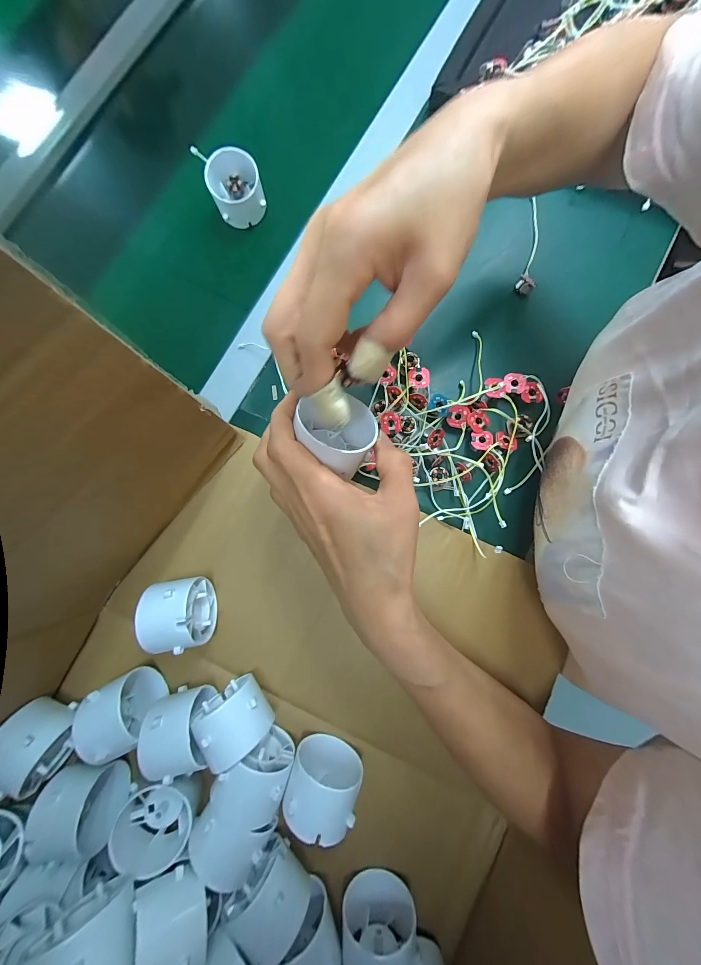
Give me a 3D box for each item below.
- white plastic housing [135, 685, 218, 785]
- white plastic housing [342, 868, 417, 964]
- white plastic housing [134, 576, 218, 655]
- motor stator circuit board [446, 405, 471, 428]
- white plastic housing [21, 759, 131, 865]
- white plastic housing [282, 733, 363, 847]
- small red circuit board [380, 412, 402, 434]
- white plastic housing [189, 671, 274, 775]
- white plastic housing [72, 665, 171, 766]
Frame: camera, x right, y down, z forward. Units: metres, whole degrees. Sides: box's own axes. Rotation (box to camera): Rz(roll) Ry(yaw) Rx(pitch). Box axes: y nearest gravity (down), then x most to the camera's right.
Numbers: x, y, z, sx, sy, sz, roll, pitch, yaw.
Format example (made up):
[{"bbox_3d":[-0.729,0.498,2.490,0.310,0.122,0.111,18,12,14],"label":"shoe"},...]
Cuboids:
[{"bbox_3d":[-0.121,0.177,0.230,0.045,0.043,0.045,0,79,1],"label":"white plastic housing"},{"bbox_3d":[0.019,0.305,0.214,0.049,0.049,0.038,-1,81,2],"label":"white plastic housing"},{"bbox_3d":[-0.128,0.098,0.242,0.041,0.048,0.049,-10,81,1],"label":"white plastic housing"},{"bbox_3d":[0.097,-0.059,0.285,0.018,0.005,0.018,7,79,2],"label":"motor stator circuit board"},{"bbox_3d":[-0.188,0.229,0.228,0.037,0.051,0.053,-12,82,1],"label":"white plastic housing"},{"bbox_3d":[-0.018,0.211,0.224,0.048,0.044,0.040,14,82,4],"label":"white plastic housing"},{"bbox_3d":[0.036,-0.052,0.284,0.018,0.009,0.018,-10,79,-1],"label":"small red circuit board"},{"bbox_3d":[-0.080,0.167,0.231,0.044,0.048,0.039,-35,81,-4],"label":"white plastic housing"},{"bbox_3d":[-0.165,0.166,0.233,0.039,0.046,0.045,-34,81,-3],"label":"white plastic housing"}]

